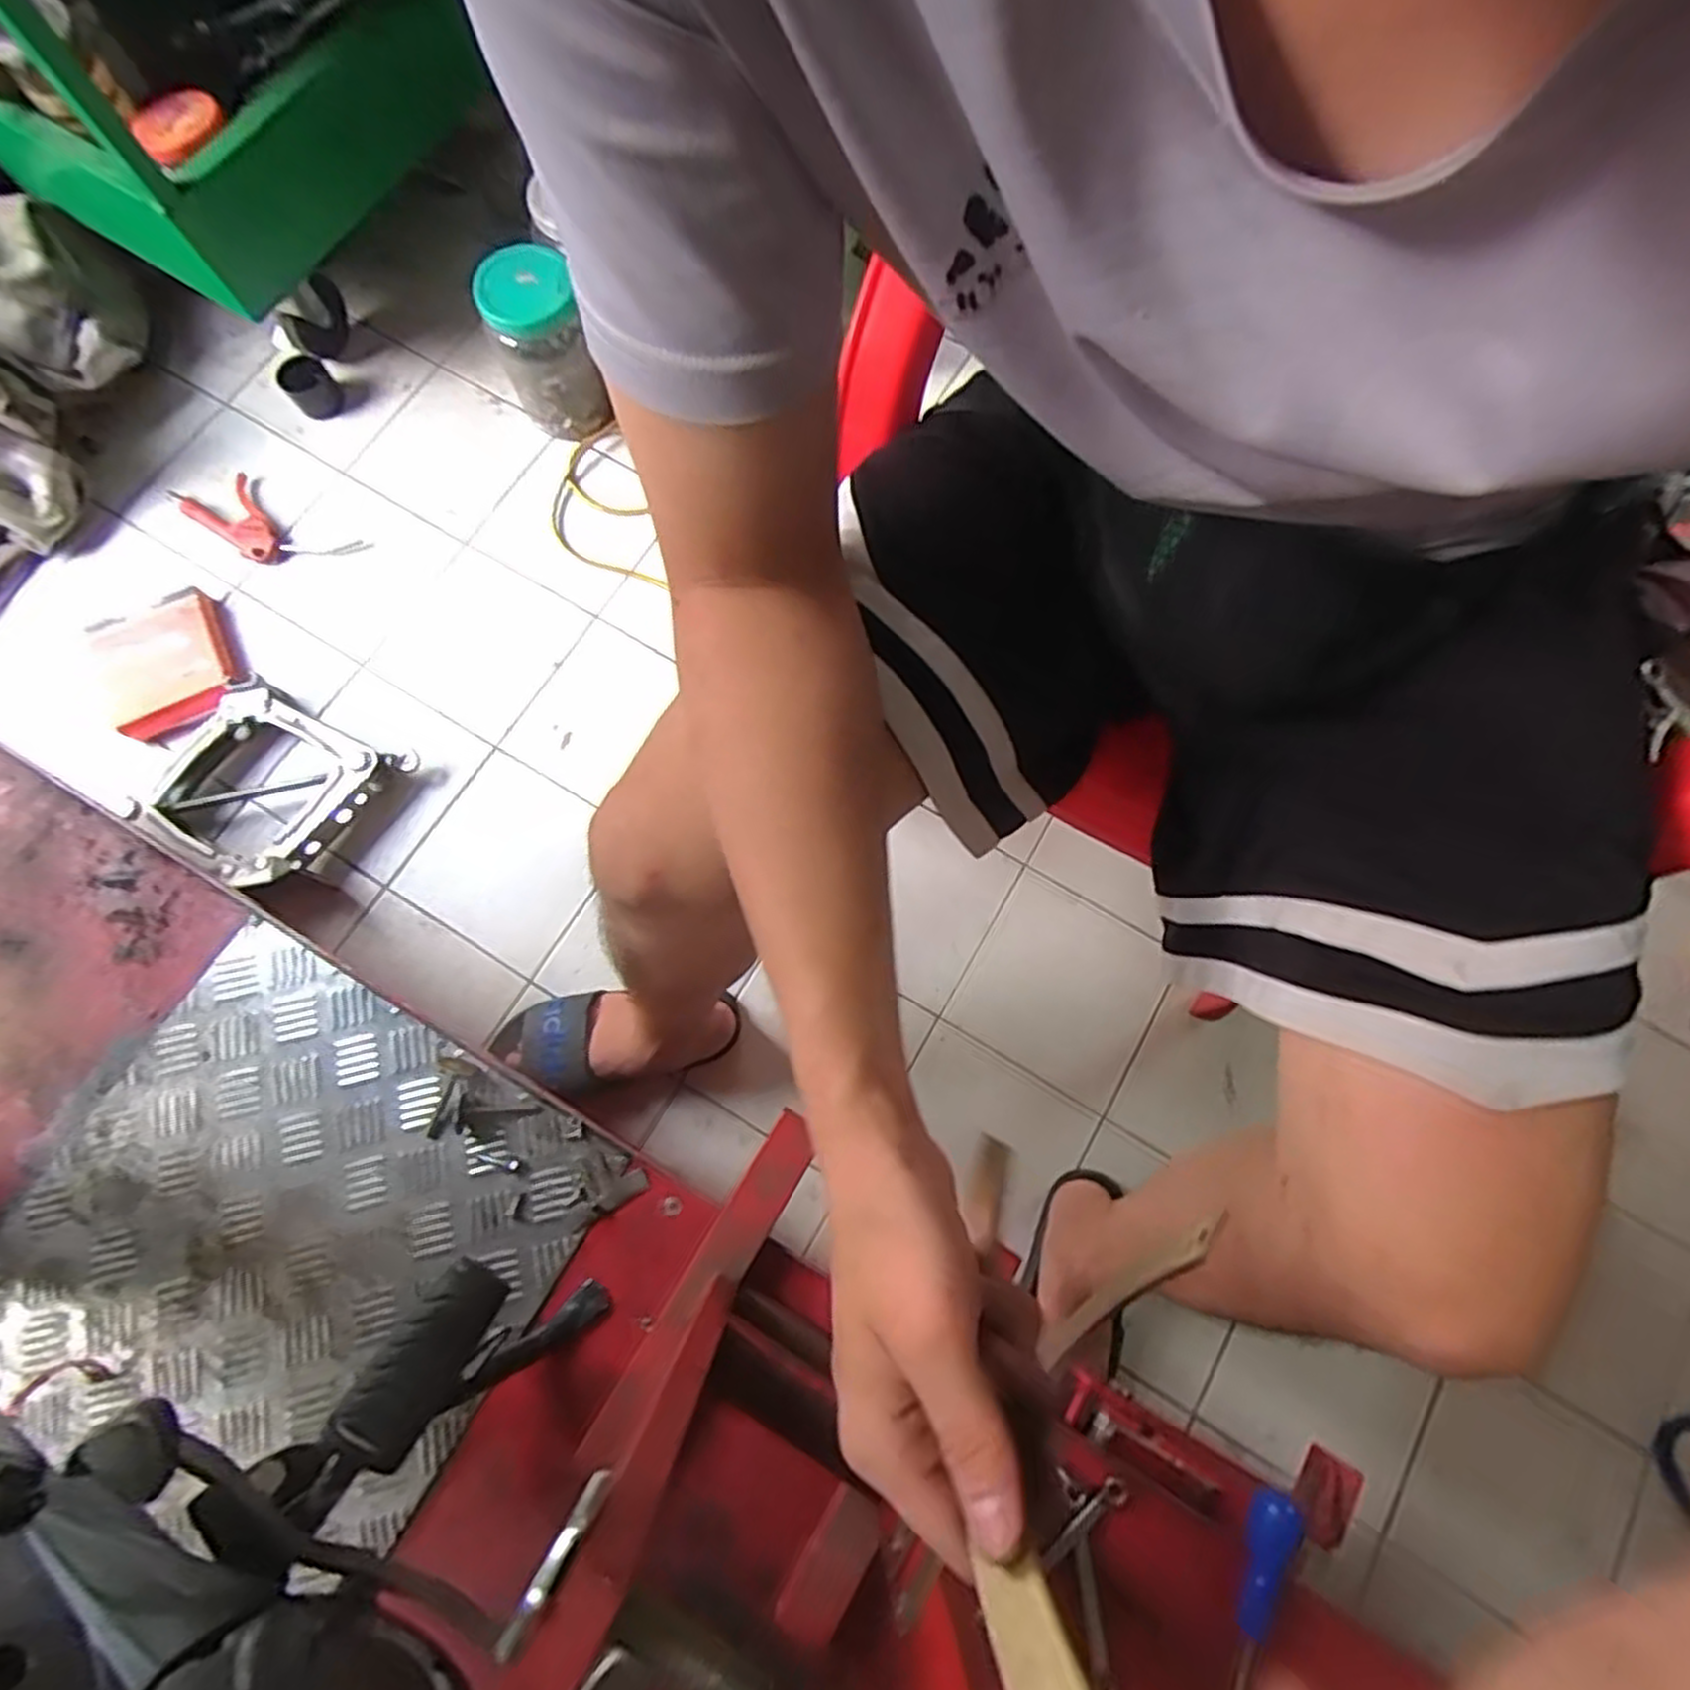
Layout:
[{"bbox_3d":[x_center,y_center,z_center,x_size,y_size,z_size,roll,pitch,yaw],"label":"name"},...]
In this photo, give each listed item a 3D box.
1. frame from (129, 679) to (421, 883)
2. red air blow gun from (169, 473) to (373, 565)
[{"bbox_3d":[-0.645,-0.067,0.879,0.239,0.062,0.201,25,77,5],"label":"frame"},{"bbox_3d":[-0.708,-0.397,0.972,0.217,0.029,0.093,15,76,-12],"label":"red air blow gun"}]

